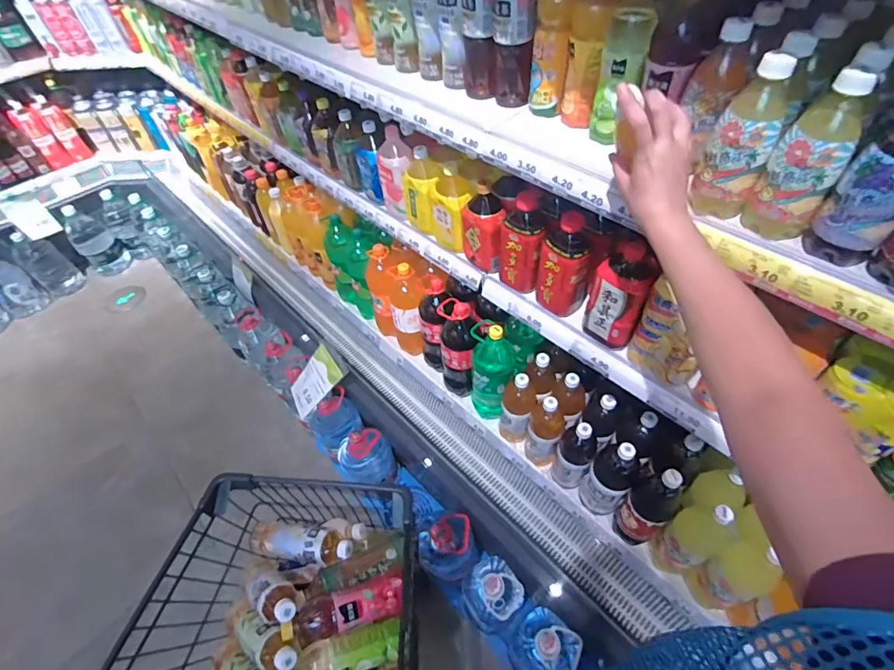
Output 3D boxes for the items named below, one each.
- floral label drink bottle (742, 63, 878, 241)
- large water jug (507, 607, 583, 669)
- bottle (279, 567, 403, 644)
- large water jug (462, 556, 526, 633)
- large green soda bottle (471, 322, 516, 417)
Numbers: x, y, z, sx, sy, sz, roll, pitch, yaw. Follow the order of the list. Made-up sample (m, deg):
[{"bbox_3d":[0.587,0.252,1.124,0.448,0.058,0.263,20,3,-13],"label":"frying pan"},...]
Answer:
[{"bbox_3d":[0.388,-0.187,0.475,0.071,0.167,0.065,32,60,27],"label":"floral label drink bottle"},{"bbox_3d":[0.220,0.748,1.048,0.126,0.255,0.148,-39,58,-24],"label":"large water jug"},{"bbox_3d":[-0.169,0.462,0.741,0.211,0.054,0.073,-9,49,-23],"label":"bottle"},{"bbox_3d":[0.113,0.667,1.130,0.136,0.282,0.135,-2,51,3],"label":"large water jug"},{"bbox_3d":[0.115,0.093,1.099,0.107,0.315,0.111,-2,51,3],"label":"large green soda bottle"}]

